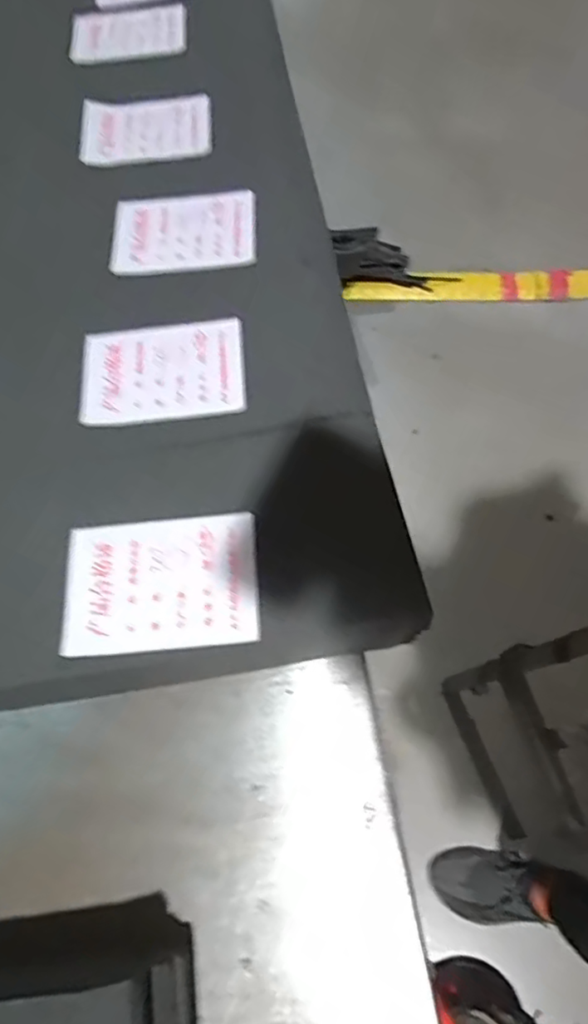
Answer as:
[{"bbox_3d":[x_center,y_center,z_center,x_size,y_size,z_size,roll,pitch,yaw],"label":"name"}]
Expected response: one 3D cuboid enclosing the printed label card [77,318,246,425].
[{"bbox_3d":[-0.087,-0.095,0.402,0.107,0.005,0.075,-5,66,1],"label":"printed label card"}]

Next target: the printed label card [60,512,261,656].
[{"bbox_3d":[-0.074,0.039,0.337,0.106,0.009,0.074,-5,64,1],"label":"printed label card"}]

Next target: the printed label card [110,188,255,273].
[{"bbox_3d":[-0.083,-0.214,0.457,0.107,0.007,0.076,-4,68,3],"label":"printed label card"}]

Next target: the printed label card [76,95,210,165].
[{"bbox_3d":[-0.126,-0.328,0.512,0.110,0.008,0.077,-8,64,-1],"label":"printed label card"}]

